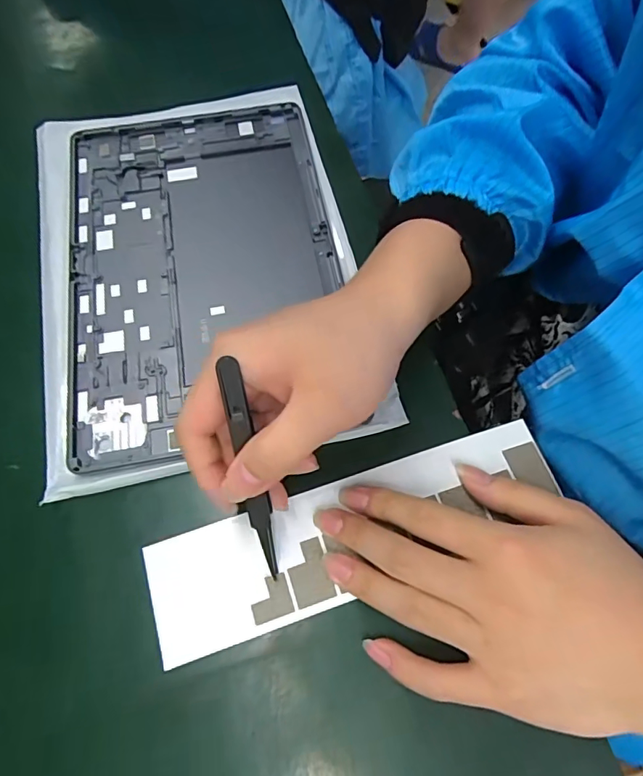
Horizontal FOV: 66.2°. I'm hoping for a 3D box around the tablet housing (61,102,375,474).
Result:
[{"bbox_3d":[-0.079,-0.083,0.319,0.170,0.008,0.253,-11,68,-3],"label":"tablet housing"}]

